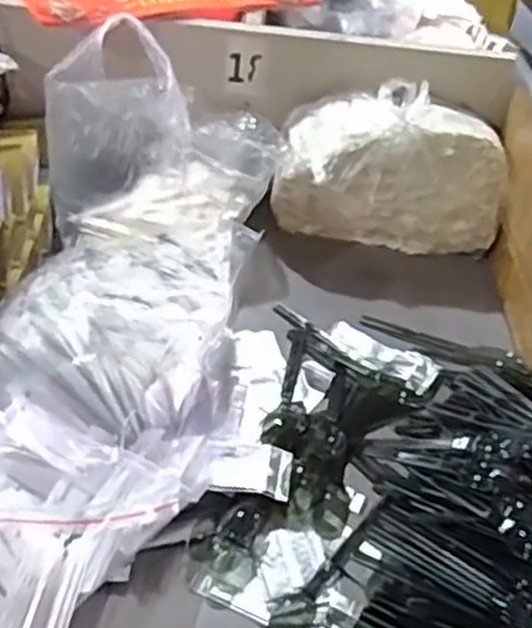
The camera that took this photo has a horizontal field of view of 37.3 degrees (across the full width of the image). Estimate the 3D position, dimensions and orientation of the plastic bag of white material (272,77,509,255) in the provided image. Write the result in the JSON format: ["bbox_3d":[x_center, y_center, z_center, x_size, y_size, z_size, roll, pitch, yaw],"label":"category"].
[{"bbox_3d":[0.139,-0.164,0.906,0.252,0.160,0.102,5,44,-3],"label":"plastic bag of white material"}]

